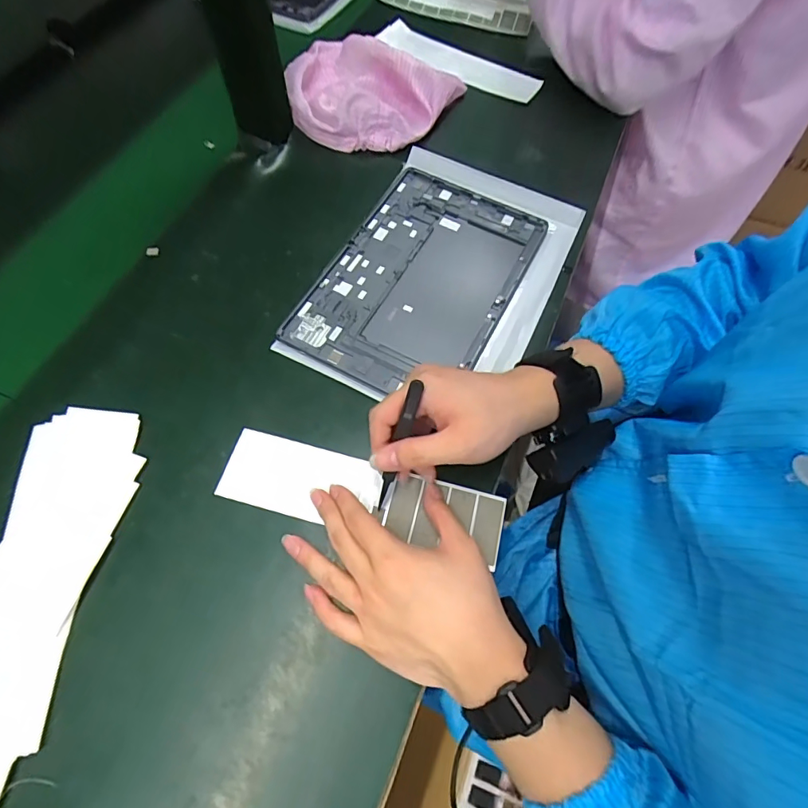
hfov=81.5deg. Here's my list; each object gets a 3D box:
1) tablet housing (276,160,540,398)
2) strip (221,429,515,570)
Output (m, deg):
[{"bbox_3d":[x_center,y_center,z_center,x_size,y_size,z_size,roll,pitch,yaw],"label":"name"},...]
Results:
[{"bbox_3d":[0.017,-0.125,0.454,0.168,0.007,0.254,25,66,10],"label":"tablet housing"},{"bbox_3d":[-0.034,0.070,0.366,0.220,0.008,0.057,13,65,7],"label":"strip"}]

